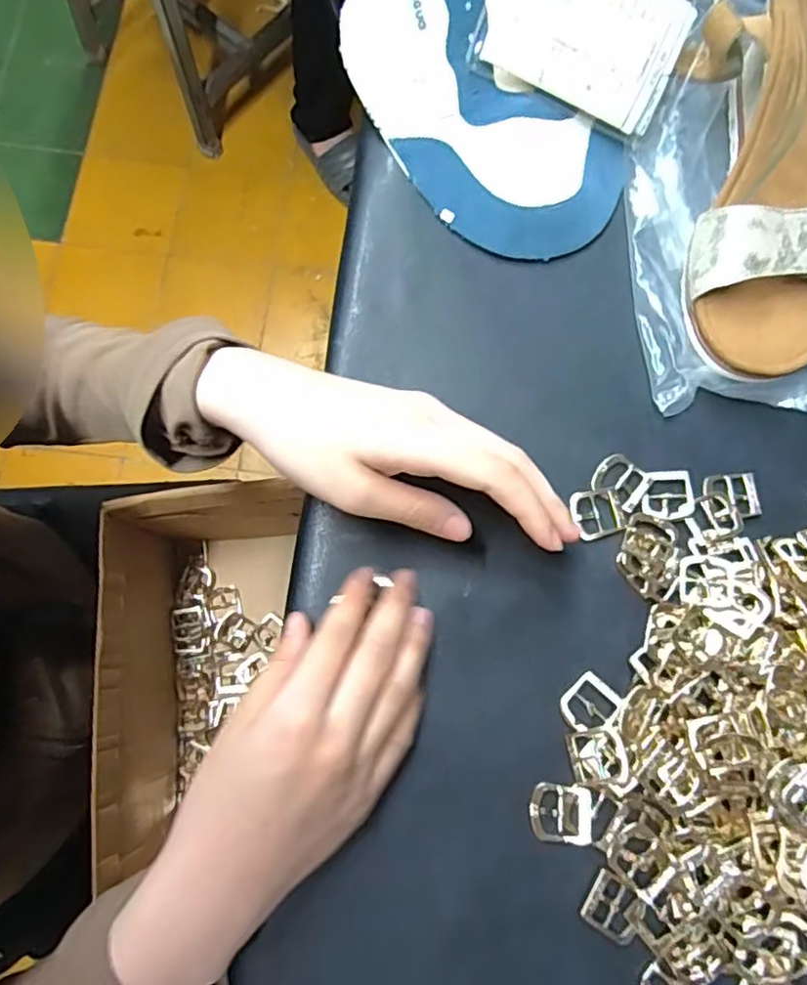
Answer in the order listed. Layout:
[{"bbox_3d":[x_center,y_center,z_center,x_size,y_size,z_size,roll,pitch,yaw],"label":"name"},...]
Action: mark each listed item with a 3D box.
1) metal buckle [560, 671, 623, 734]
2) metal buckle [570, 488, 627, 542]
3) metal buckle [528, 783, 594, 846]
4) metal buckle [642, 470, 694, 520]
[{"bbox_3d":[0.092,0.106,0.315,0.027,0.007,0.024,-41,81,-10],"label":"metal buckle"},{"bbox_3d":[0.103,0.011,0.337,0.027,0.004,0.026,-10,77,-4],"label":"metal buckle"},{"bbox_3d":[0.076,0.153,0.303,0.030,0.004,0.026,2,77,-1],"label":"metal buckle"},{"bbox_3d":[0.141,0.001,0.341,0.026,0.004,0.026,-3,77,-3],"label":"metal buckle"}]

